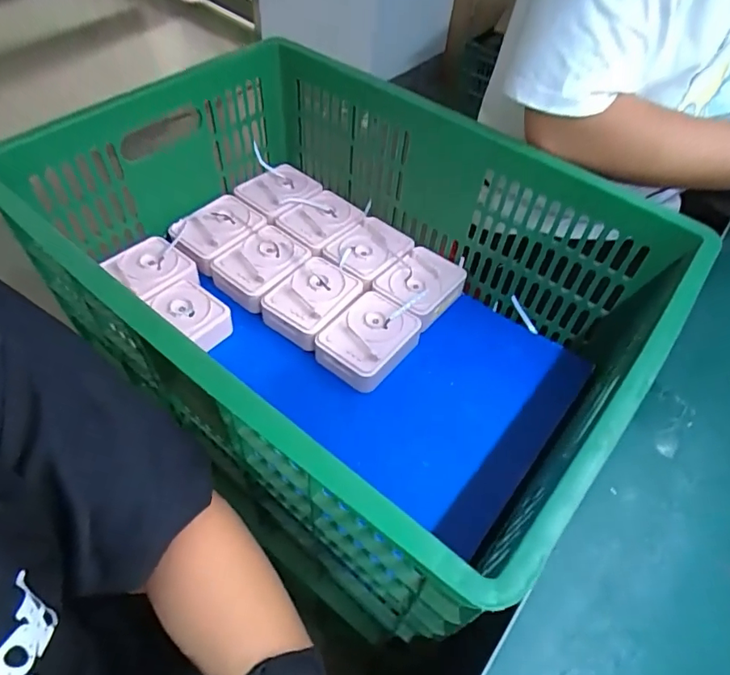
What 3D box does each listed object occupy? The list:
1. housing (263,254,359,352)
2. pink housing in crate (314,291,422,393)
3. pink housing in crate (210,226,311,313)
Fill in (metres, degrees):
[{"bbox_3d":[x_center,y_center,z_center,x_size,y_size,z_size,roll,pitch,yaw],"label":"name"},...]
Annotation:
[{"bbox_3d":[-0.071,-0.052,0.713,0.097,0.041,0.128,34,58,22],"label":"housing"},{"bbox_3d":[0.005,0.002,0.677,0.102,0.043,0.124,29,56,20],"label":"pink housing in crate"},{"bbox_3d":[-0.152,-0.104,0.748,0.100,0.042,0.131,32,57,22],"label":"pink housing in crate"}]

